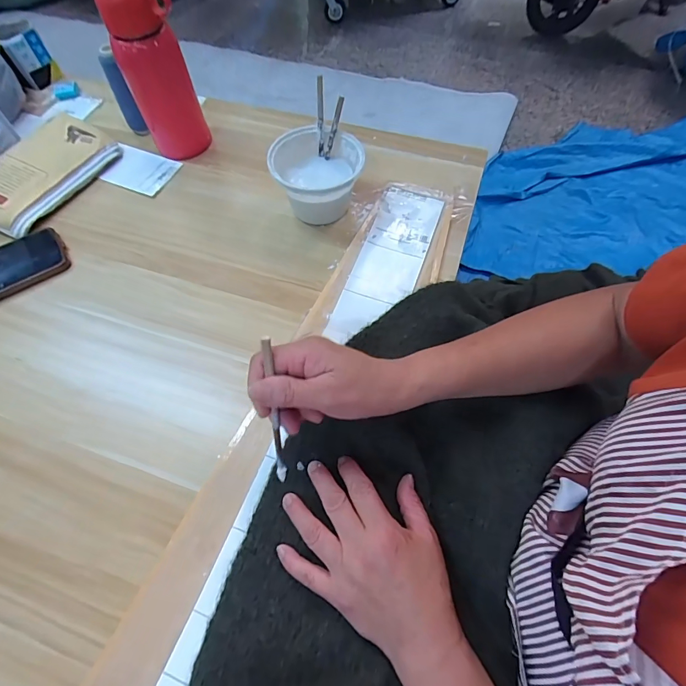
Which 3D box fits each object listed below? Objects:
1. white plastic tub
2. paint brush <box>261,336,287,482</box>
[{"bbox_3d":[-0.031,-0.204,0.514,0.108,0.077,0.101,-1,61,2],"label":"white plastic tub"},{"bbox_3d":[-0.053,0.052,0.319,0.008,0.009,0.119,-4,104,0],"label":"paint brush"}]

